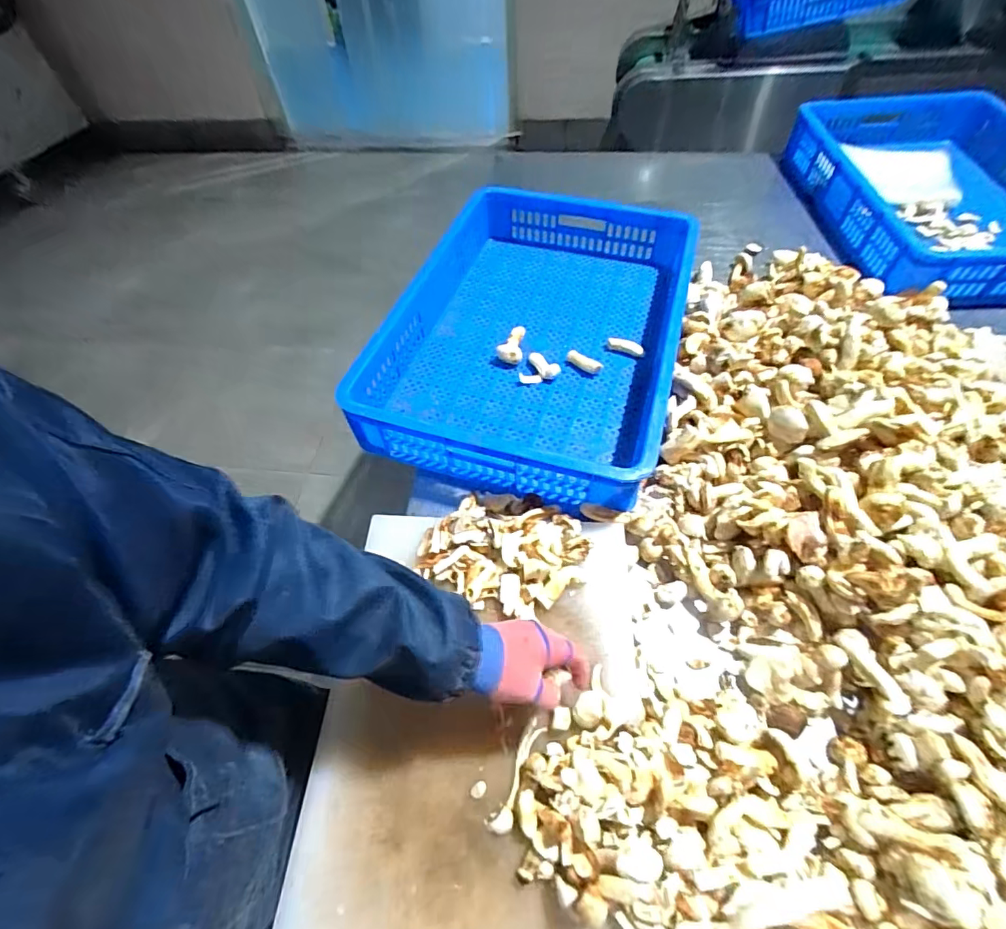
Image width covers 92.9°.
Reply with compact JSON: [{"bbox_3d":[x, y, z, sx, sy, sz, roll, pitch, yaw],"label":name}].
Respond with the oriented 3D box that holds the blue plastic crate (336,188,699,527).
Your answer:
[{"bbox_3d":[0.065,-0.217,0.750,0.407,0.105,0.562,15,58,15],"label":"blue plastic crate"}]

